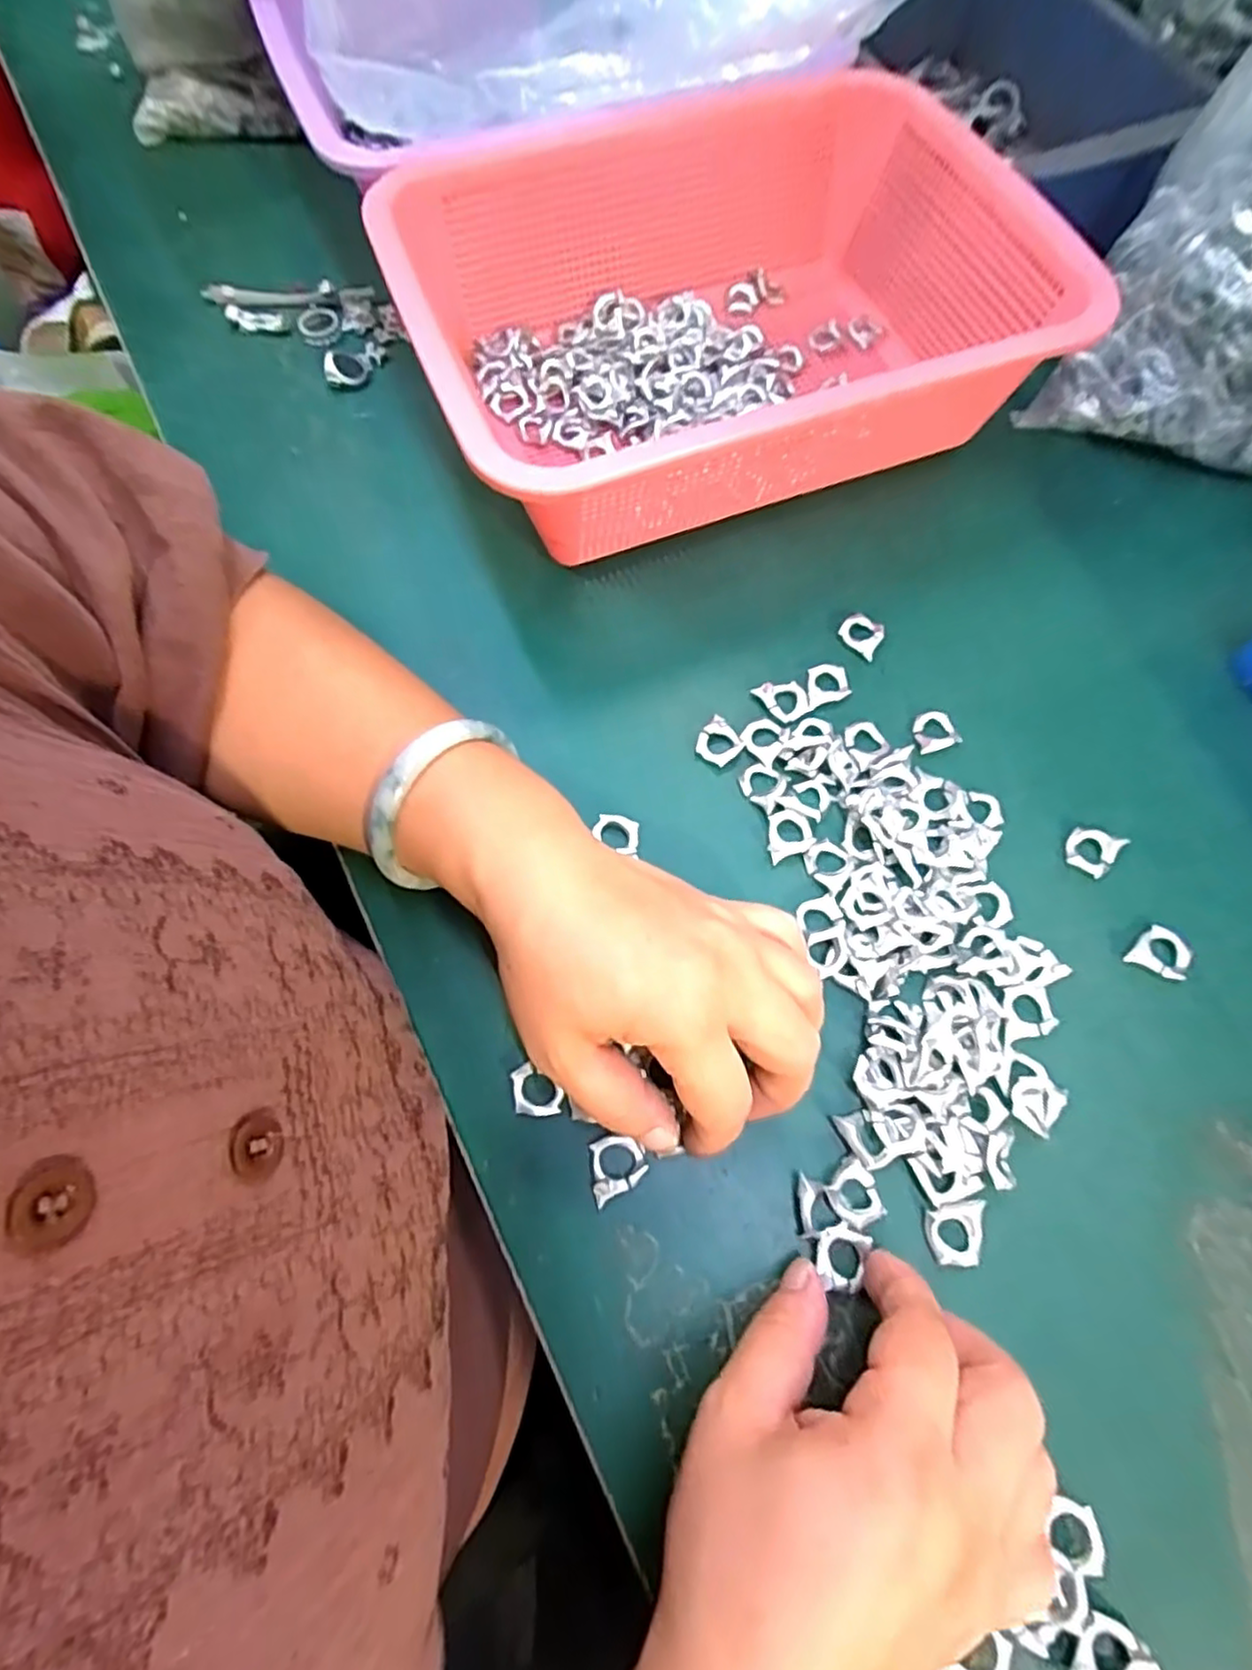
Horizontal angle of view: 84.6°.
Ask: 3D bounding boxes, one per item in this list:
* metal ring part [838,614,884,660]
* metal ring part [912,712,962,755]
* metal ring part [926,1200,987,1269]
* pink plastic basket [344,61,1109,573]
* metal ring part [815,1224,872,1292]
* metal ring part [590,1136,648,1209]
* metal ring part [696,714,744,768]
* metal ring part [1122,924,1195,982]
[{"bbox_3d":[0.115,-0.098,0.334,0.020,0.004,0.018,33,73,12],"label":"metal ring part"},{"bbox_3d":[0.140,-0.047,0.315,0.020,0.006,0.019,-19,70,-7],"label":"metal ring part"},{"bbox_3d":[0.116,0.139,0.241,0.020,0.004,0.021,4,69,2],"label":"metal ring part"},{"bbox_3d":[0.047,-0.260,0.352,0.304,0.086,0.226,-21,71,-8],"label":"pink plastic basket"},{"bbox_3d":[0.075,0.146,0.237,0.016,0.005,0.020,20,70,7],"label":"metal ring part"},{"bbox_3d":[-0.002,0.121,0.249,0.019,0.005,0.021,-8,69,-3],"label":"metal ring part"},{"bbox_3d":[0.041,-0.042,0.313,0.020,0.005,0.019,-40,74,-14],"label":"metal ring part"},{"bbox_3d":[0.218,0.047,0.280,0.024,0.004,0.021,29,72,10],"label":"metal ring part"}]

